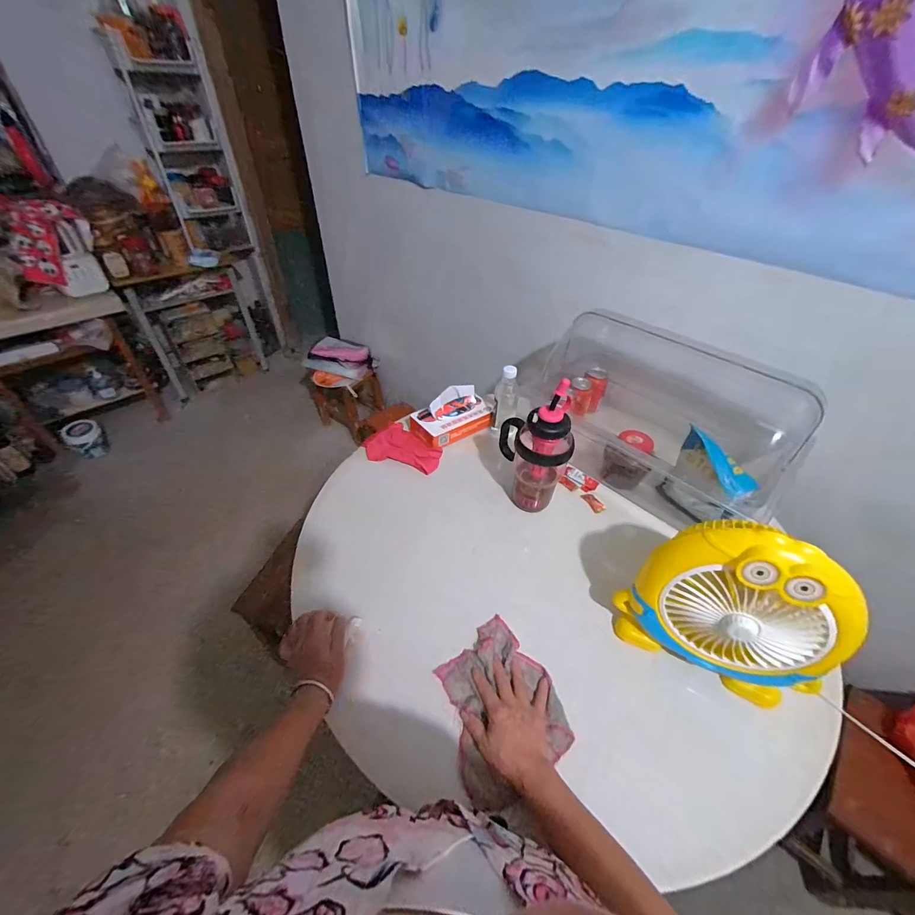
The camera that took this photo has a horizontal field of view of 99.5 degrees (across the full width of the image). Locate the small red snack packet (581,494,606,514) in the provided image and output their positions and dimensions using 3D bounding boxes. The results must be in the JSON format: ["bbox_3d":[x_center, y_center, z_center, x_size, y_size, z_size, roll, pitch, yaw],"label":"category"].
[{"bbox_3d":[0.302,0.098,0.860,0.029,0.006,0.057,-17,47,-19],"label":"small red snack packet"}]

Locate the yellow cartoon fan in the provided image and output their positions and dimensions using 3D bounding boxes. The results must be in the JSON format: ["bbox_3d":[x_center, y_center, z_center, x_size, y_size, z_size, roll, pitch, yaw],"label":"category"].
[{"bbox_3d":[0.390,0.207,0.556,0.252,0.270,0.114,22,47,19],"label":"yellow cartoon fan"}]

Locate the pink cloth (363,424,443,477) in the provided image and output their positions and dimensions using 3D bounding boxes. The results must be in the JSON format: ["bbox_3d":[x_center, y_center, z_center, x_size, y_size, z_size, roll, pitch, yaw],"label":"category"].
[{"bbox_3d":[-0.135,-0.018,0.945,0.185,0.031,0.125,27,49,23],"label":"pink cloth"}]

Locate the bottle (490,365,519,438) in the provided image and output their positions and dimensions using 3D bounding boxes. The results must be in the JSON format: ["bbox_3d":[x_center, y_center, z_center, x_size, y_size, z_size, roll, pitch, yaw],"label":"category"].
[{"bbox_3d":[0.120,-0.132,0.970,0.061,0.178,0.062,10,44,8],"label":"bottle"}]

